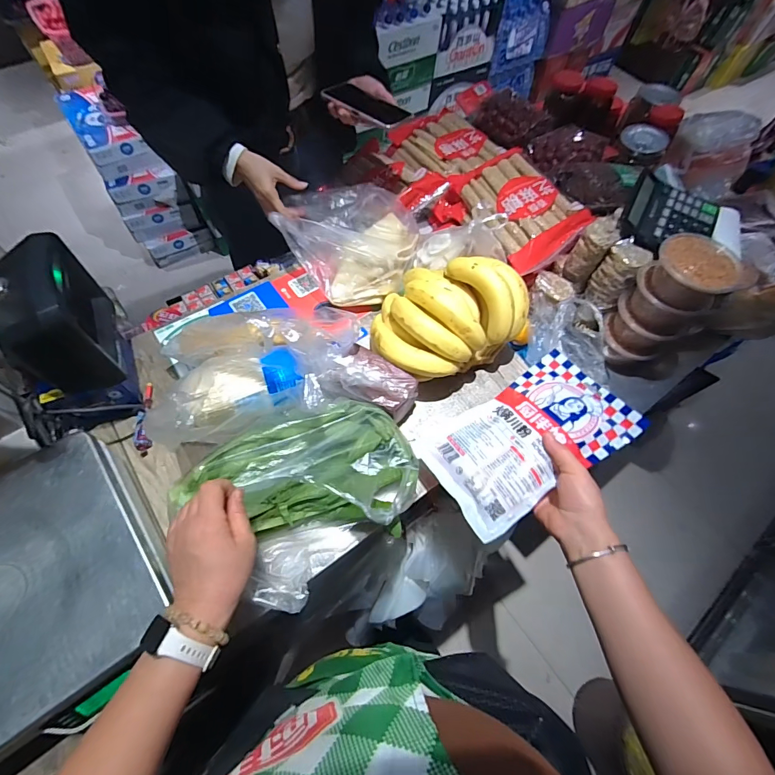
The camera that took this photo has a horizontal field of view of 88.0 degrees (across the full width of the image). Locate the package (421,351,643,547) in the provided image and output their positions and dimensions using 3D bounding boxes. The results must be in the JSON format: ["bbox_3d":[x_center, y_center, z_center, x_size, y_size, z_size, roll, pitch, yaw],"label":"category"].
[{"bbox_3d":[0.181,0.065,0.529,0.253,0.029,0.155,-32,57,-8],"label":"package"}]

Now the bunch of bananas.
[{"bbox_3d":[0.082,-0.117,0.621,0.229,0.117,0.188,-28,68,-17],"label":"bunch of bananas"}]

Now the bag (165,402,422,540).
[{"bbox_3d":[-0.111,0.094,0.519,0.288,0.100,0.158,2,63,-3],"label":"bag"}]

